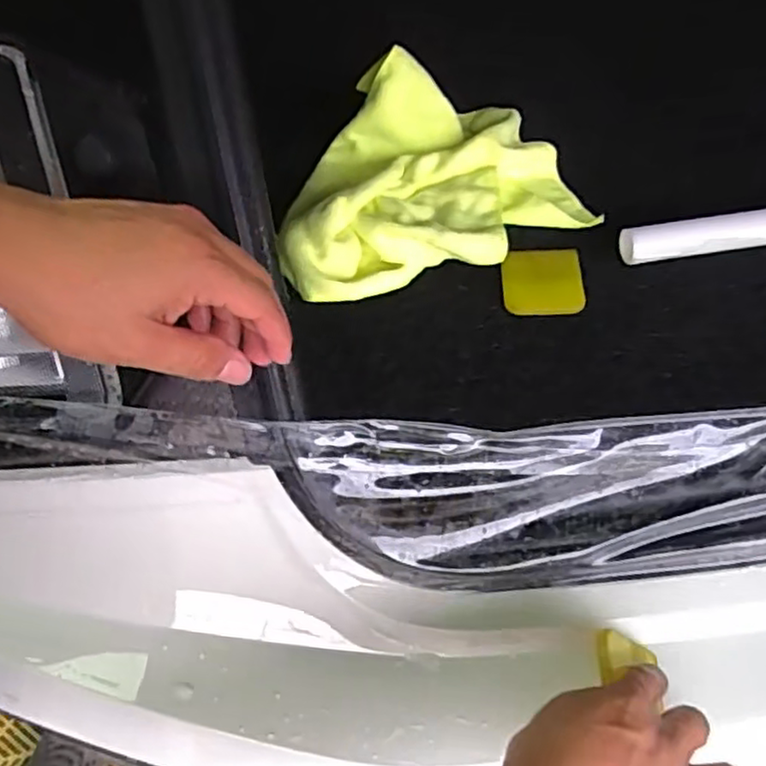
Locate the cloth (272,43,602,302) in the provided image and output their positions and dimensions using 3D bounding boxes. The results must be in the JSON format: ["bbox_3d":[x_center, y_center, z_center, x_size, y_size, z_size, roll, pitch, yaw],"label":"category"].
[{"bbox_3d":[0.032,-0.192,0.628,0.272,0.079,0.232,-18,52,-10],"label":"cloth"}]

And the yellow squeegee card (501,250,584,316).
[{"bbox_3d":[0.136,-0.088,0.582,0.065,0.009,0.074,-4,53,11],"label":"yellow squeegee card"}]

